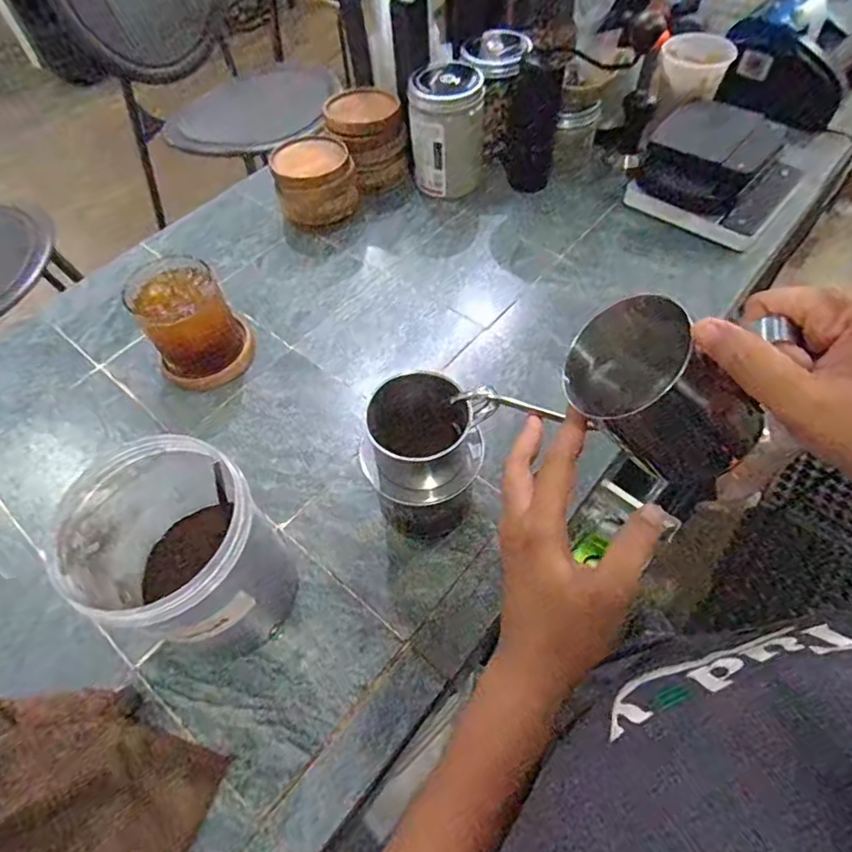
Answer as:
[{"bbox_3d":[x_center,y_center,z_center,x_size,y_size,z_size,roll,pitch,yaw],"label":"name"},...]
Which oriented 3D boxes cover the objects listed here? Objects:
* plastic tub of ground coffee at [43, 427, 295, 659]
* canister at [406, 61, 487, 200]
[{"bbox_3d":[-0.166,0.092,0.391,0.117,0.146,0.109,-2,57,3],"label":"plastic tub of ground coffee"},{"bbox_3d":[0.026,-0.366,0.681,0.090,0.139,0.089,-1,57,3],"label":"canister"}]

